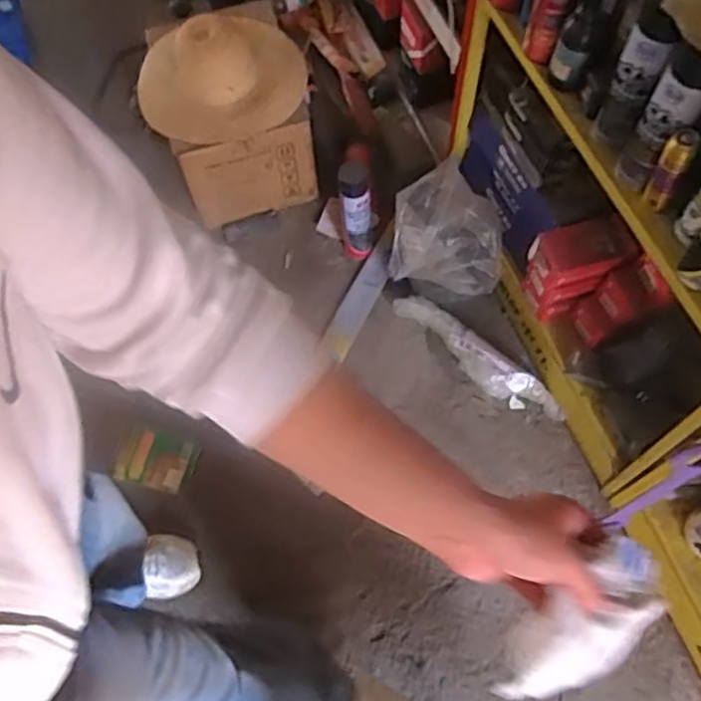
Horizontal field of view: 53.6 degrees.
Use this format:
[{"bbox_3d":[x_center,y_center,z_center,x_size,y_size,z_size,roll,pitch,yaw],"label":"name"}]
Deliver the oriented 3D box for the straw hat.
[{"bbox_3d":[-0.279,-0.616,1.497,0.339,0.136,0.323,0,65,2],"label":"straw hat"}]

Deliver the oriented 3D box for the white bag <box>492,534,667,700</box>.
[{"bbox_3d":[0.155,0.193,0.474,0.062,0.044,0.140,43,104,19],"label":"white bag"}]

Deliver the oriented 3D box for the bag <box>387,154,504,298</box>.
[{"bbox_3d":[0.210,-0.255,1.493,0.235,0.148,0.222,9,66,6],"label":"bag"}]

